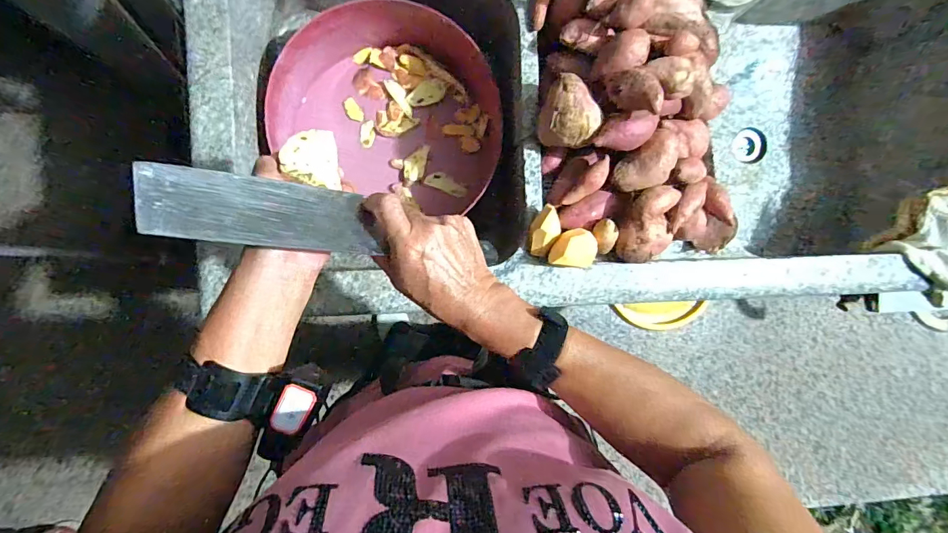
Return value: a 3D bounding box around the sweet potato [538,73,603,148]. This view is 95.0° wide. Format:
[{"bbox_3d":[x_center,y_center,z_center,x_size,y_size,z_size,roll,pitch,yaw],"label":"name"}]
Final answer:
[{"bbox_3d":[0.120,-0.196,0.560,0.070,0.059,0.091,-20,93,-6],"label":"sweet potato"}]

